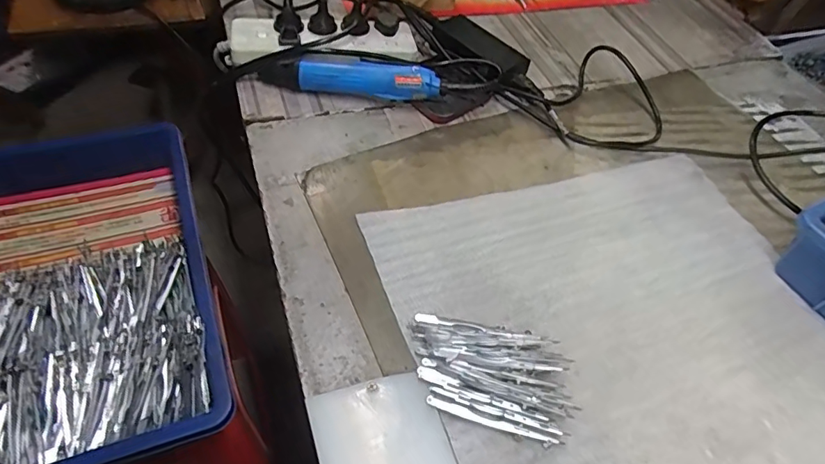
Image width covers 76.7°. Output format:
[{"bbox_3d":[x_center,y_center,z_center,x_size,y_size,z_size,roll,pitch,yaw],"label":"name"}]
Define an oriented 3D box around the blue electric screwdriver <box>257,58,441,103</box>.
[{"bbox_3d":[-0.075,-0.183,0.626,0.214,0.049,0.037,6,53,-1],"label":"blue electric screwdriver"}]

